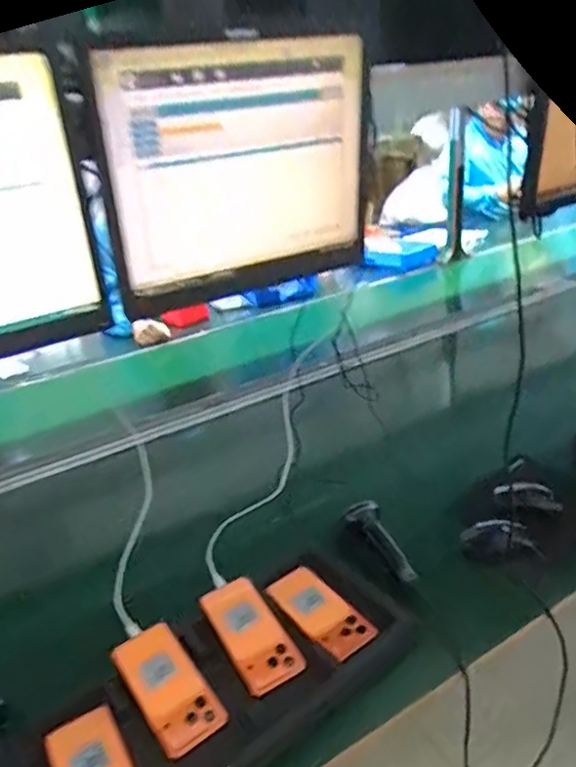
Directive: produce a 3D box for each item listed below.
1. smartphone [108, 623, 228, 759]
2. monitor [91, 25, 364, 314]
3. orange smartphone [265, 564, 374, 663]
[{"bbox_3d":[-0.150,0.374,0.763,0.081,0.012,0.162,-29,46,-25],"label":"smartphone"},{"bbox_3d":[-0.049,-0.259,0.765,0.355,0.312,0.050,-19,44,-27],"label":"monitor"},{"bbox_3d":[0.043,0.313,0.855,0.077,0.015,0.156,-24,33,-33],"label":"orange smartphone"}]

